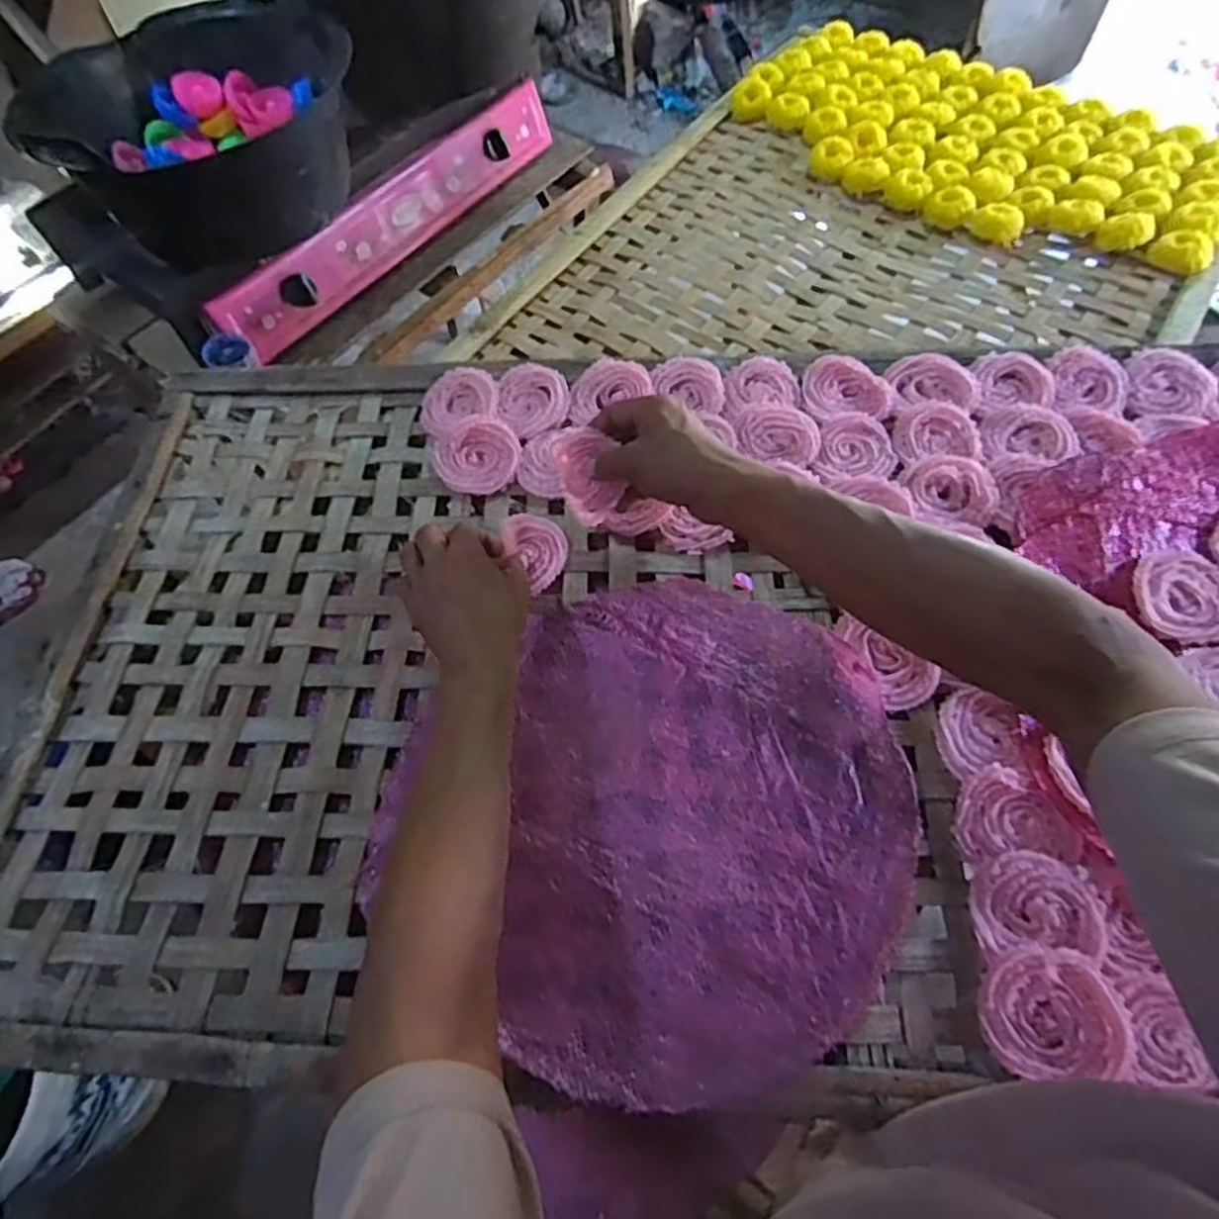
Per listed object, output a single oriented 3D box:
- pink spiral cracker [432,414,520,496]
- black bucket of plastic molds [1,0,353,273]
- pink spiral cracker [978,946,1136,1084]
[{"bbox_3d":[-0.120,-0.141,0.651,0.073,0.013,0.083,-22,64,-9],"label":"pink spiral cracker"},{"bbox_3d":[-0.536,-0.640,0.981,0.374,0.176,0.345,-40,68,-17],"label":"black bucket of plastic molds"},{"bbox_3d":[0.253,0.230,0.410,0.075,0.012,0.064,-1,62,2],"label":"pink spiral cracker"}]

